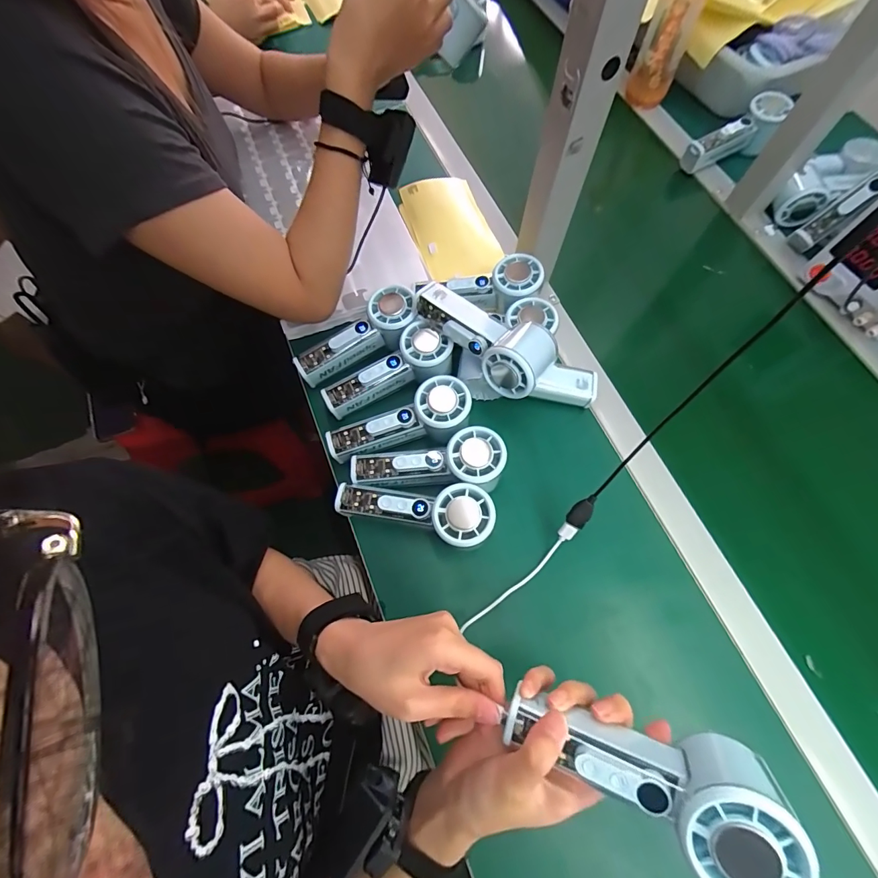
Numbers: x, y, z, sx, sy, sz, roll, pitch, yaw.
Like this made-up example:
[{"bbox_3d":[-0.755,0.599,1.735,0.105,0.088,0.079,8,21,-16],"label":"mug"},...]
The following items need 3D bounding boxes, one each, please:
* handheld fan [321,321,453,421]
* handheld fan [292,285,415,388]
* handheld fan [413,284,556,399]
[{"bbox_3d":[-0.053,-0.070,0.457,0.142,0.039,0.063,-28,70,5],"label":"handheld fan"},{"bbox_3d":[-0.088,-0.112,0.470,0.151,0.040,0.057,-34,72,3],"label":"handheld fan"},{"bbox_3d":[0.041,-0.103,0.428,0.150,0.060,0.068,34,71,12],"label":"handheld fan"}]

